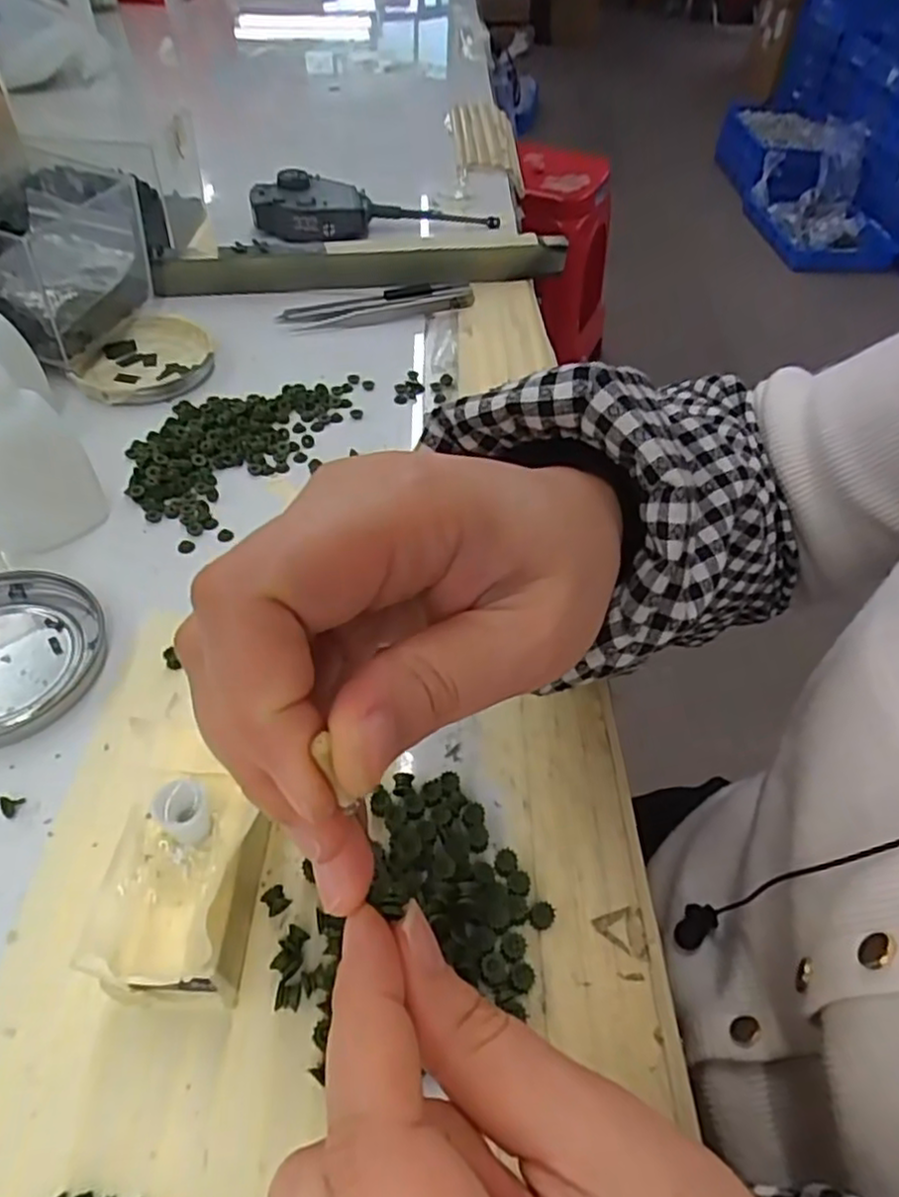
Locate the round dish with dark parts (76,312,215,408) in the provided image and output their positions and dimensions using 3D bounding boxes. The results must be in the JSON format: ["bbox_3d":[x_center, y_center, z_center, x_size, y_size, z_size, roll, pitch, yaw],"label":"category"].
[{"bbox_3d":[-0.177,-0.139,0.406,0.074,0.014,0.075,-10,51,-13],"label":"round dish with dark parts"}]

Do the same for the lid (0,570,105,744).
[{"bbox_3d":[-0.174,0.020,0.269,0.074,0.008,0.074,3,49,-3],"label":"lid"}]

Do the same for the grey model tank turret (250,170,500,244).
[{"bbox_3d":[-0.055,-0.304,0.535,0.184,0.032,0.053,-15,51,-16],"label":"grey model tank turret"}]

